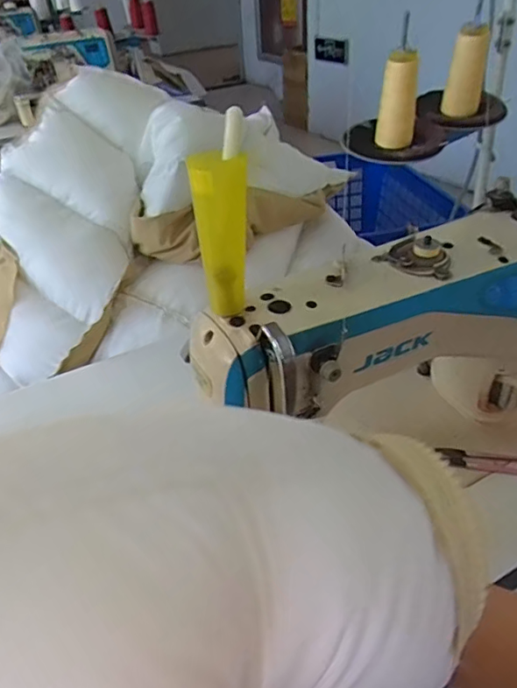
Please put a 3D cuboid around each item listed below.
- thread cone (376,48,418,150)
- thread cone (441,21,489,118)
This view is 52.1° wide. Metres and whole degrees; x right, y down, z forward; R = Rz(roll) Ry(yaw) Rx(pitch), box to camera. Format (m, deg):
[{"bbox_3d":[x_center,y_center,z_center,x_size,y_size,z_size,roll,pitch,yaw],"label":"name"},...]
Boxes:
[{"bbox_3d":[0.170,-0.293,0.649,0.043,0.121,0.043,6,37,12],"label":"thread cone"},{"bbox_3d":[0.280,-0.370,0.717,0.046,0.107,0.046,9,38,16],"label":"thread cone"}]

